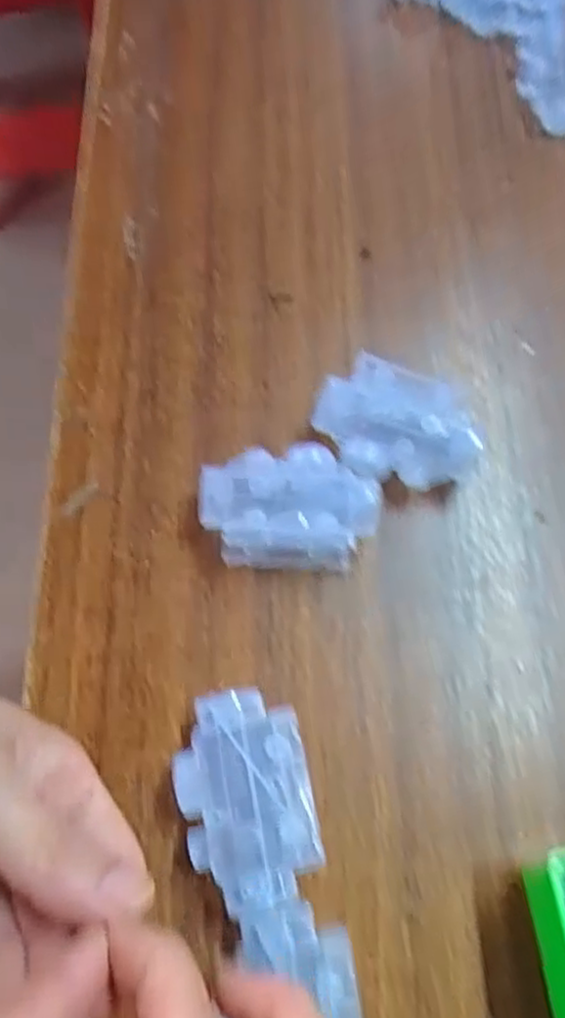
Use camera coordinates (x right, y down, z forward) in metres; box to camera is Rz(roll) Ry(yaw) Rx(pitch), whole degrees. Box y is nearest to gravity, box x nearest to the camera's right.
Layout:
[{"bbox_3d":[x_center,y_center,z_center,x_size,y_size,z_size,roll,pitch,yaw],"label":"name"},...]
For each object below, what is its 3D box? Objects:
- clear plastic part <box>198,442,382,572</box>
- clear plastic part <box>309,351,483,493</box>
[{"bbox_3d":[0.003,-0.002,0.293,0.070,0.028,0.047,3,69,-1],"label":"clear plastic part"},{"bbox_3d":[0.048,-0.032,0.307,0.068,0.027,0.044,20,70,6],"label":"clear plastic part"}]

